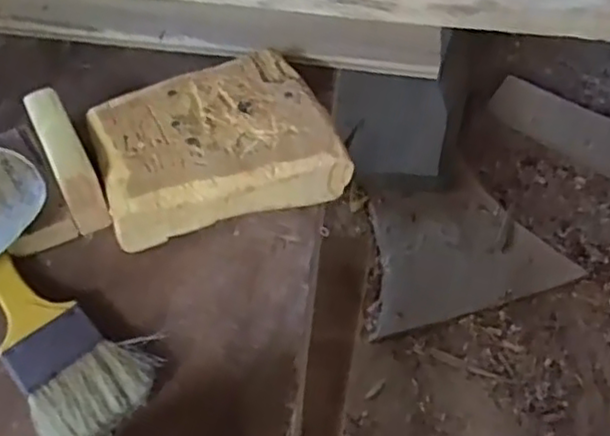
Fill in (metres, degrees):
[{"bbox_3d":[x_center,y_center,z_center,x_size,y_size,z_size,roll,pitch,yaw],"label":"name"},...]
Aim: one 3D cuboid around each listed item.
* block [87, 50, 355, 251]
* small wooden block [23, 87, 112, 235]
[{"bbox_3d":[-0.053,-0.044,0.405,0.133,0.036,0.099,-16,56,-14],"label":"block"},{"bbox_3d":[-0.137,-0.034,0.395,0.020,0.049,0.075,-22,58,-17],"label":"small wooden block"}]

